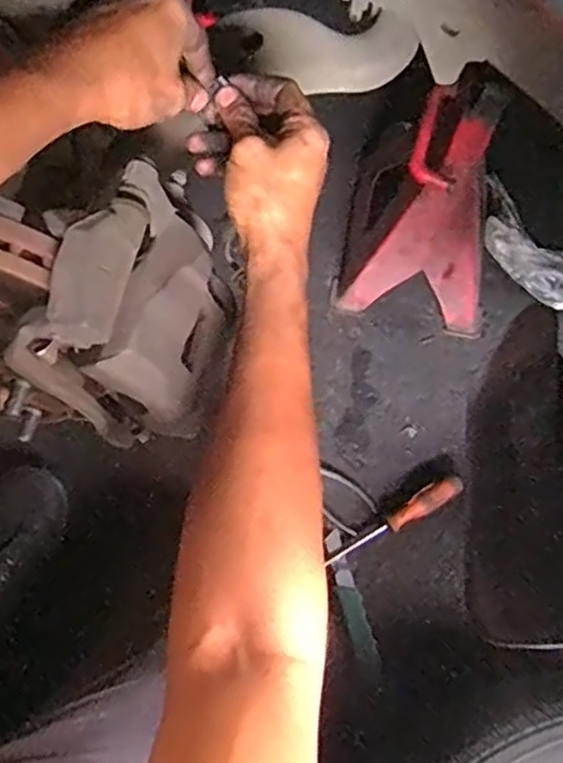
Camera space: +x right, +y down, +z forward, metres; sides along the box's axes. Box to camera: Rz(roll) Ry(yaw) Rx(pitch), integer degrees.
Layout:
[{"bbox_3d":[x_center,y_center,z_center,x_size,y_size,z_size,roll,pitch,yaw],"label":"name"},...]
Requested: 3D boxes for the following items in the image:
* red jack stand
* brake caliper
[{"bbox_3d":[0.196,-0.244,0.837,0.198,0.311,0.247,12,69,2],"label":"red jack stand"},{"bbox_3d":[-0.085,-0.042,0.438,0.091,0.127,0.148,28,71,8],"label":"brake caliper"}]

